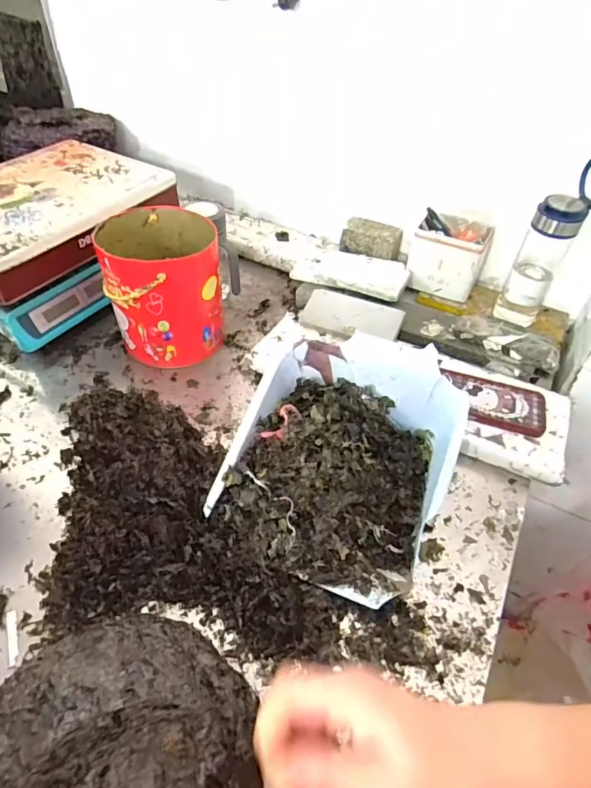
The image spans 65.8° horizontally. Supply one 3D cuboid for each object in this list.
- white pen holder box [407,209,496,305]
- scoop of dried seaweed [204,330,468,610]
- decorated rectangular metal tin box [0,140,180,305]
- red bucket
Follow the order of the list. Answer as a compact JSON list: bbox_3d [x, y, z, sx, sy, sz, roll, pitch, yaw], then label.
[{"bbox_3d":[0.264,-0.247,0.788,0.121,0.100,0.094,21,48,15],"label":"white pen holder box"},{"bbox_3d":[0.051,0.068,0.527,0.249,0.135,0.256,19,48,13],"label":"scoop of dried seaweed"},{"bbox_3d":[-0.424,-0.304,0.763,0.290,0.075,0.370,26,50,19],"label":"decorated rectangular metal tin box"},{"bbox_3d":[-0.202,-0.166,0.708,0.157,0.180,0.169,2,46,-2],"label":"red bucket"}]

